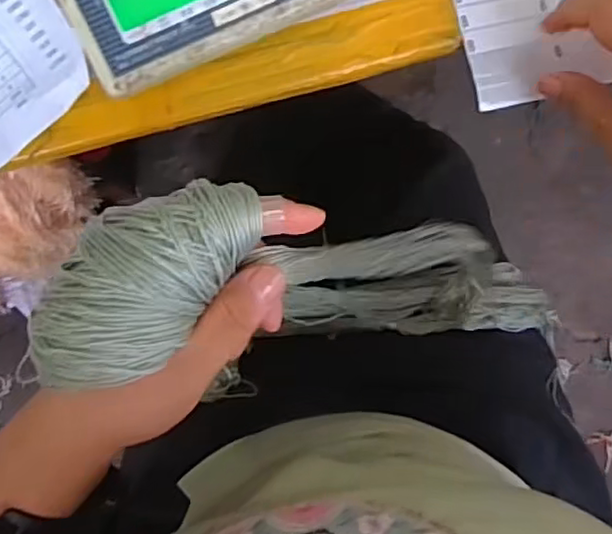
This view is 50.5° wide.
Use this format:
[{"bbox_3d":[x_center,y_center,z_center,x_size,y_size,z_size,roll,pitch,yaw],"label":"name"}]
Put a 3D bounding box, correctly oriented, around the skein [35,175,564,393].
[{"bbox_3d":[0.043,0.011,0.411,0.088,0.434,0.079,-9,84,34],"label":"skein"}]

